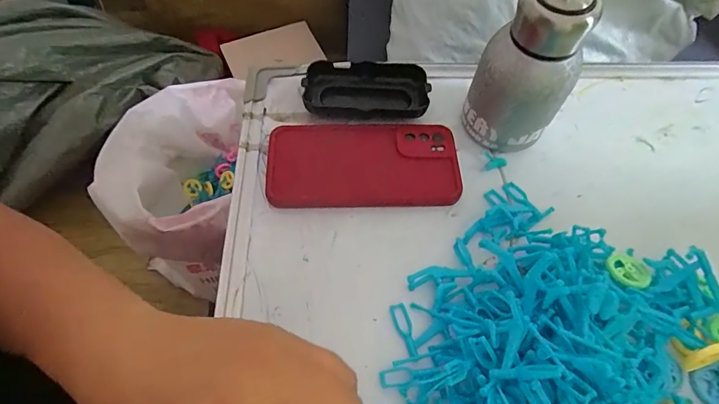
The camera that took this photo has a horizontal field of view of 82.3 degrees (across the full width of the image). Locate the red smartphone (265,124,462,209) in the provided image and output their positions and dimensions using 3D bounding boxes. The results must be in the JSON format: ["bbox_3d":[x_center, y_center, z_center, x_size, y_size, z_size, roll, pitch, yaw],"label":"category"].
[{"bbox_3d":[0.003,-0.033,0.350,0.158,0.013,0.077,-1,62,-3],"label":"red smartphone"}]

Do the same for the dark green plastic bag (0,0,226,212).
[{"bbox_3d":[-0.664,-0.255,0.850,0.426,0.135,0.596,38,66,18],"label":"dark green plastic bag"}]

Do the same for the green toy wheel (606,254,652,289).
[{"bbox_3d":[0.198,0.051,0.302,0.032,0.010,0.028,-26,66,-15],"label":"green toy wheel"}]

